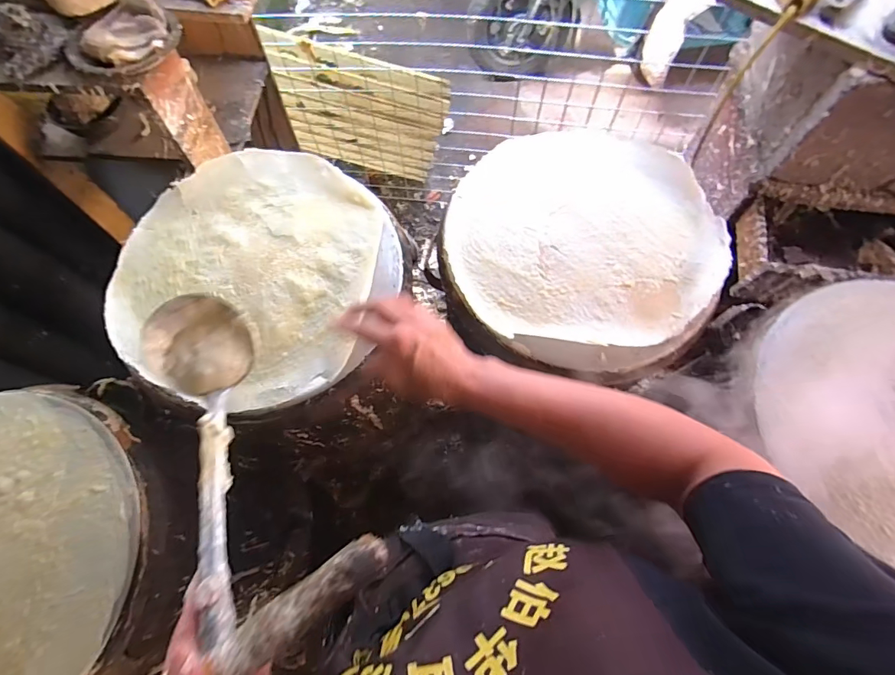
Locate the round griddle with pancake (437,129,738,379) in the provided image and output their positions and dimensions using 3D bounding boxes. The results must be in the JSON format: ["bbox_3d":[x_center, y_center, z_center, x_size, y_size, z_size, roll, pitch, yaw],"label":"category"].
[{"bbox_3d":[0.184,-0.128,0.598,0.366,0.041,0.360,0,72,-1],"label":"round griddle with pancake"}]

